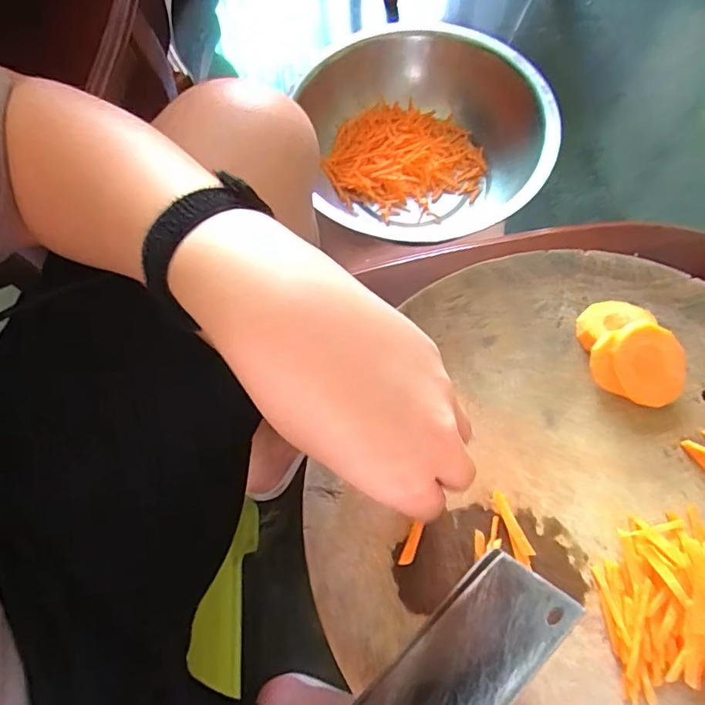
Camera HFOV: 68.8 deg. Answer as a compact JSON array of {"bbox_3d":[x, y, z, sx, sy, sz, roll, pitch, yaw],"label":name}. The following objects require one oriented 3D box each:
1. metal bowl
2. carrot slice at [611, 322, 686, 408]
[{"bbox_3d":[0.101,-0.292,0.714,0.313,0.102,0.271,-1,68,2],"label":"metal bowl"},{"bbox_3d":[0.182,0.007,0.318,0.044,0.008,0.047,0,88,7],"label":"carrot slice"}]

